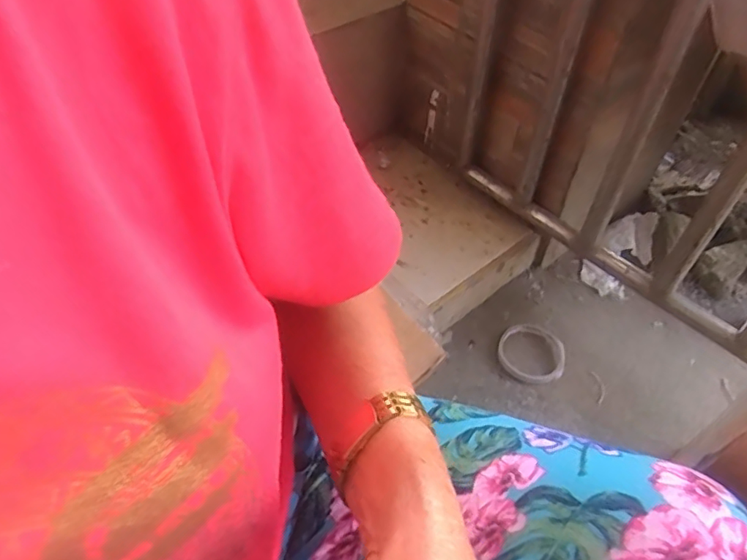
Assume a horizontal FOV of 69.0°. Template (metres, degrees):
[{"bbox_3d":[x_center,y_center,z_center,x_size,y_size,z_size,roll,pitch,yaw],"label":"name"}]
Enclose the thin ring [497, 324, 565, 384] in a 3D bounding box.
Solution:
[{"bbox_3d":[0.201,0.090,0.686,0.086,0.014,0.087,1,49,-1],"label":"thin ring"}]

